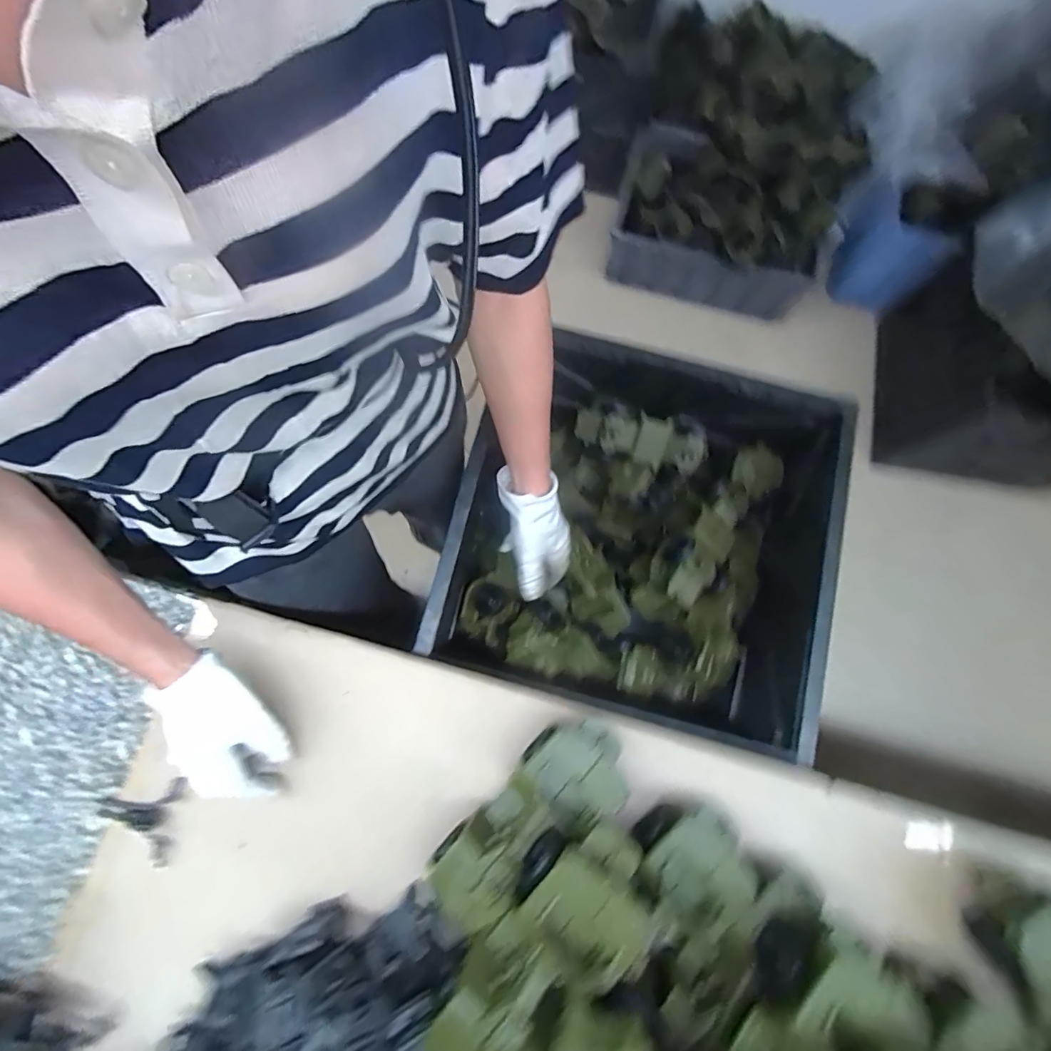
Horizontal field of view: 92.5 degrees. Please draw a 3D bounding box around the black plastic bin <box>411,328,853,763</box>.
[{"bbox_3d":[0.153,0.013,0.690,0.446,0.243,0.426,16,78,3],"label":"black plastic bin"}]

